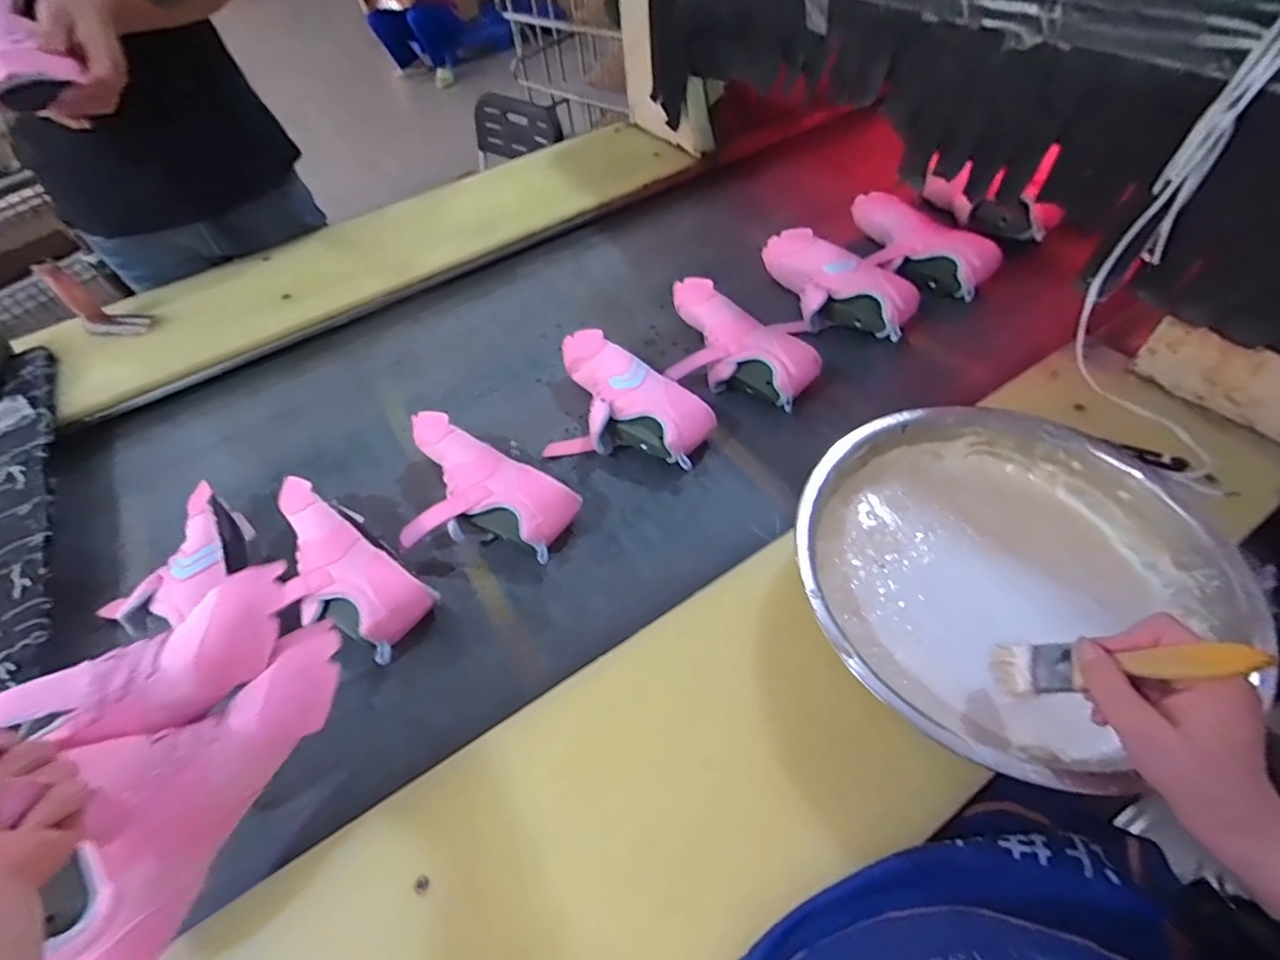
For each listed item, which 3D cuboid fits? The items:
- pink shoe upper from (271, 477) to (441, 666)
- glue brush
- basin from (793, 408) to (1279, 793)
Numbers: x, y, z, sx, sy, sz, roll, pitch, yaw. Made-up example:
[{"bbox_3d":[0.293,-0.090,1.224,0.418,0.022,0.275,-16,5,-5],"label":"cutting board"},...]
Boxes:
[{"bbox_3d":[-0.338,0.098,0.636,0.237,0.080,0.117,34,62,26],"label":"pink shoe upper"},{"bbox_3d":[0.303,0.121,0.369,0.017,0.154,0.036,39,60,-7],"label":"glue brush"},{"bbox_3d":[0.305,0.083,0.500,0.321,0.081,0.308,-1,51,2],"label":"basin"}]

